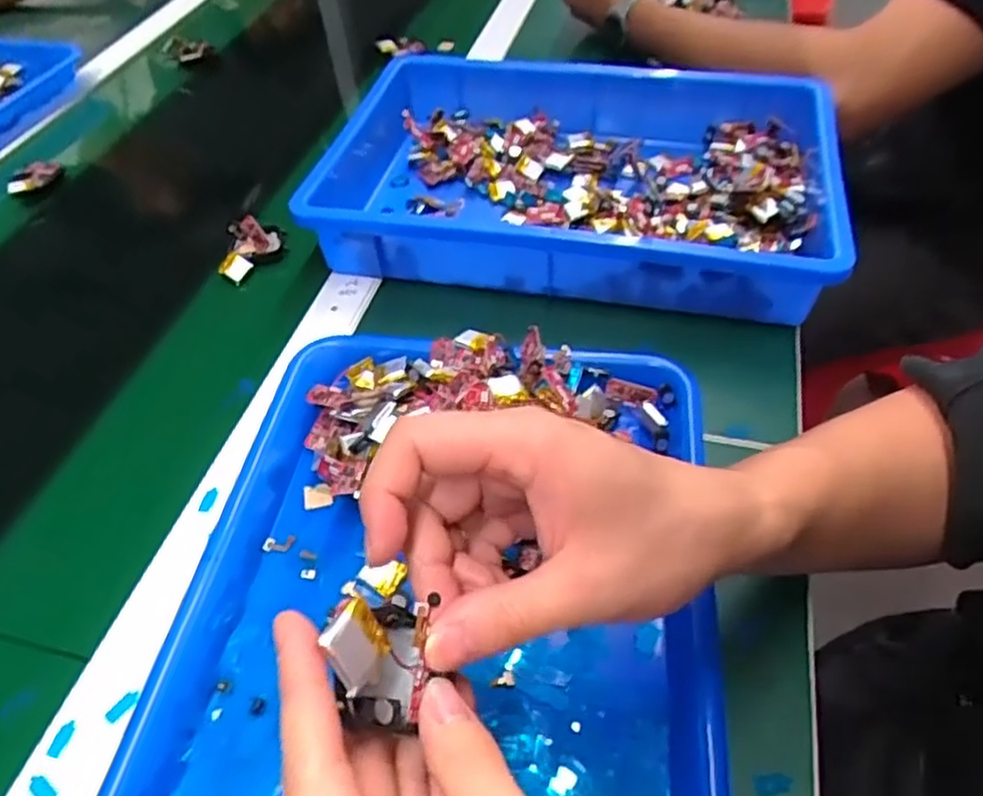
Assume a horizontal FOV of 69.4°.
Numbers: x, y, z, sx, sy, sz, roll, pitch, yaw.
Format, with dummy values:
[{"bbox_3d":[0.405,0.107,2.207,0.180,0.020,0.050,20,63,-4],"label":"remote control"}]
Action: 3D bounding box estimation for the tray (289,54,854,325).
[{"bbox_3d":[0.053,-0.179,0.567,0.396,0.065,0.250,8,50,10],"label":"tray"}]

